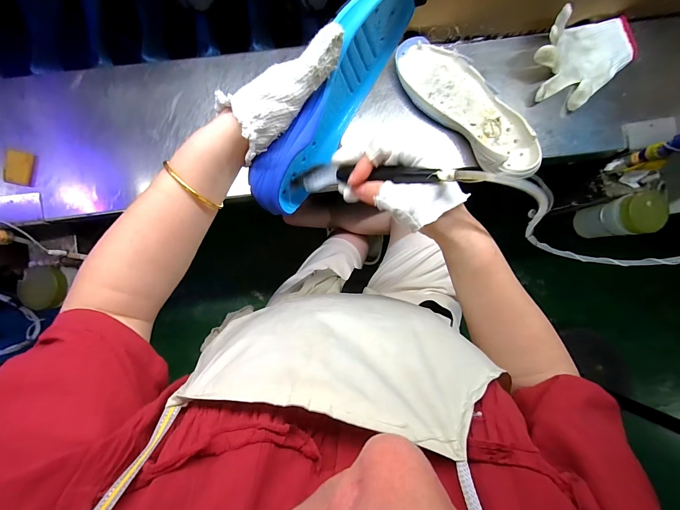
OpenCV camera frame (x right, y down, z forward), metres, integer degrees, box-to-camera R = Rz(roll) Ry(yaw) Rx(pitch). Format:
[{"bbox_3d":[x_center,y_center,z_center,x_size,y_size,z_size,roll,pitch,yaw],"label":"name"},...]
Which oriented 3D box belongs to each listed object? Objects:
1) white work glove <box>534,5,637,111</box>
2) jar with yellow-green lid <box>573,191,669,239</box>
[{"bbox_3d":[0.389,-0.326,0.498,0.185,0.054,0.131,-41,89,-3],"label":"white work glove"},{"bbox_3d":[0.539,-0.070,0.605,0.063,0.135,0.069,0,87,-2],"label":"jar with yellow-green lid"}]

